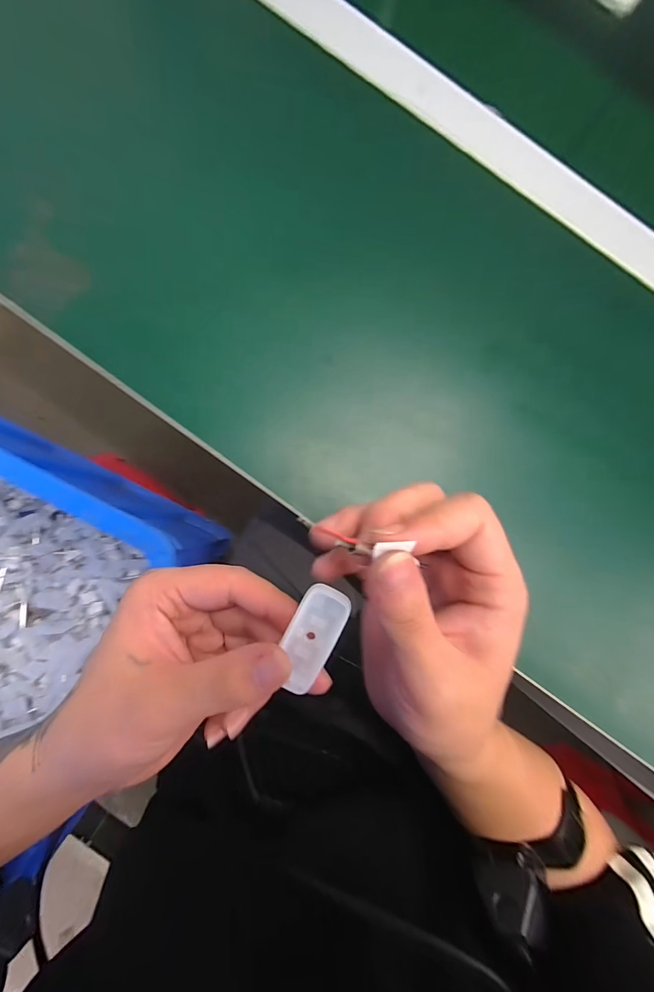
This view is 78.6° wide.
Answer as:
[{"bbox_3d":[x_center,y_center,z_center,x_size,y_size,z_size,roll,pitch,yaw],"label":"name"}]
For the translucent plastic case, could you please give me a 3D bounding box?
[{"bbox_3d":[-0.005,0.057,0.160,0.019,0.007,0.042,18,91,-2],"label":"translucent plastic case"}]

